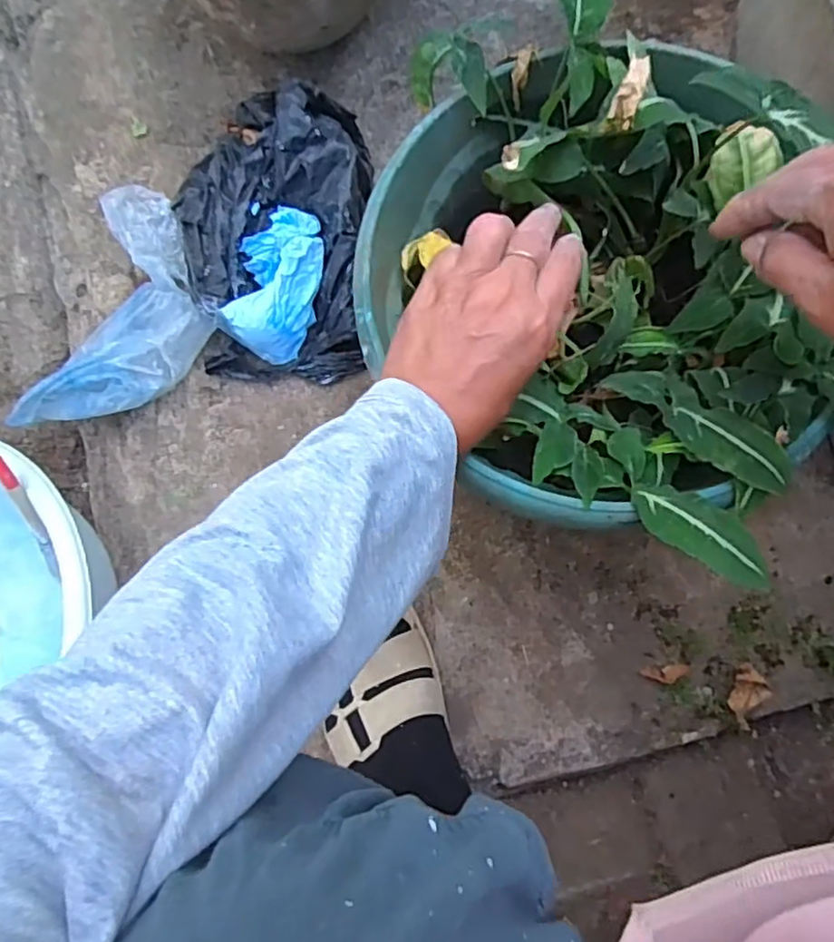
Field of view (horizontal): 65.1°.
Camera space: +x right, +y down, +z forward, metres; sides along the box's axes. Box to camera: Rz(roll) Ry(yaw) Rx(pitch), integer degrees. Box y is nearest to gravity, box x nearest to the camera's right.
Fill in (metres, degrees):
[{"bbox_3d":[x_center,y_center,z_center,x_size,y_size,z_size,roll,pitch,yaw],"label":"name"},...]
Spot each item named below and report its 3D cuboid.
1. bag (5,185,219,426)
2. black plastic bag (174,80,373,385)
[{"bbox_3d":[-0.249,-0.127,0.592,0.141,0.053,0.242,25,85,8],"label":"bag"},{"bbox_3d":[-0.126,-0.206,0.578,0.182,0.081,0.240,4,82,6],"label":"black plastic bag"}]

